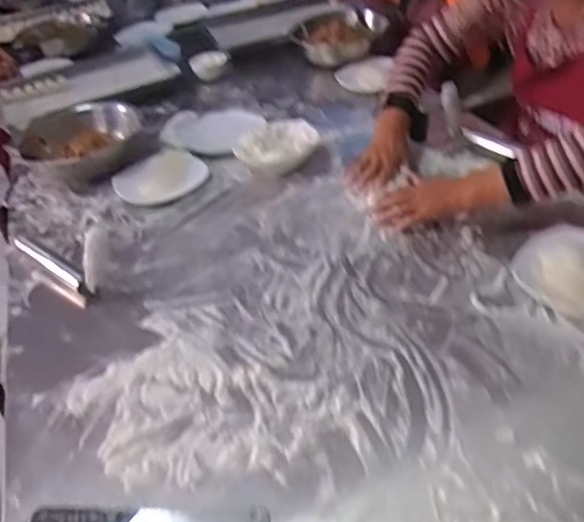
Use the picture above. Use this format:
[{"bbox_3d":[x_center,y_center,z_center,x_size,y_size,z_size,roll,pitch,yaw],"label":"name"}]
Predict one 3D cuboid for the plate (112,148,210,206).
[{"bbox_3d":[-0.275,-0.177,1.272,0.178,0.019,0.189,-4,38,3],"label":"plate"}]

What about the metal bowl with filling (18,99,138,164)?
[{"bbox_3d":[-0.472,-0.275,1.366,0.213,0.078,0.236,29,50,36],"label":"metal bowl with filling"}]

